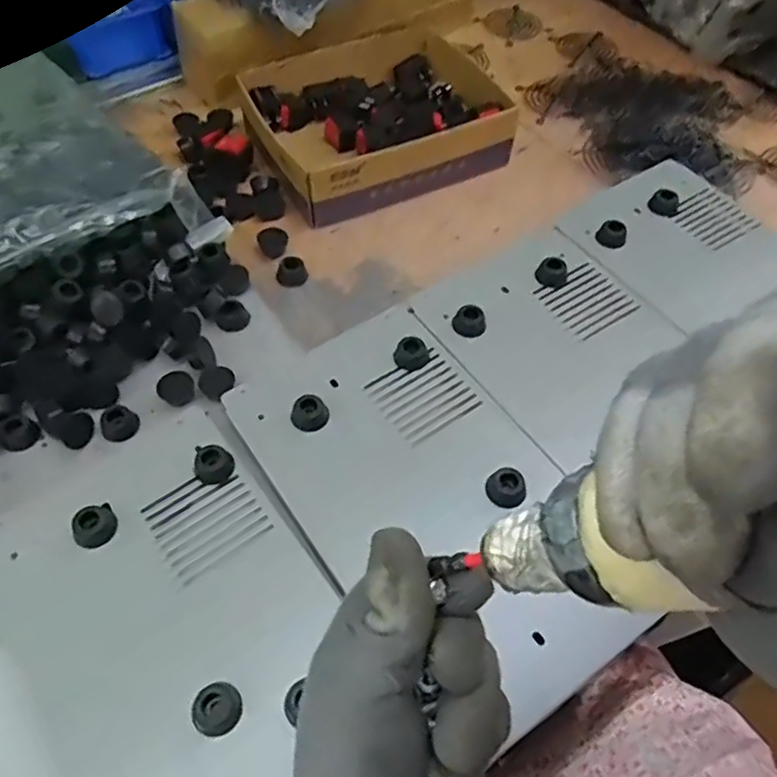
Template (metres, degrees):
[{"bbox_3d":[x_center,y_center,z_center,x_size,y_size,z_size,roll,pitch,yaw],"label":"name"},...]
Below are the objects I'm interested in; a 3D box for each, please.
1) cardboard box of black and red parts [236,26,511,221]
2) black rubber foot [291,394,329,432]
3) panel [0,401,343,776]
[{"bbox_3d":[-0.010,-0.243,0.595,0.216,0.047,0.170,-19,60,-13],"label":"cardboard box of black and red parts"},{"bbox_3d":[-0.051,0.016,0.436,0.021,0.014,0.023,1,57,-1],"label":"black rubber foot"},{"bbox_3d":[-0.108,0.136,0.359,0.153,0.019,0.269,-32,63,-20],"label":"panel"}]

